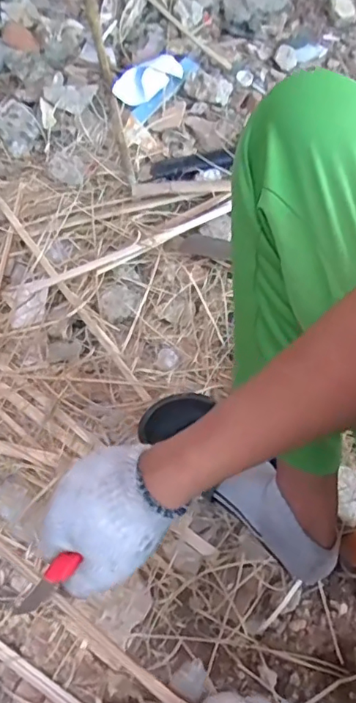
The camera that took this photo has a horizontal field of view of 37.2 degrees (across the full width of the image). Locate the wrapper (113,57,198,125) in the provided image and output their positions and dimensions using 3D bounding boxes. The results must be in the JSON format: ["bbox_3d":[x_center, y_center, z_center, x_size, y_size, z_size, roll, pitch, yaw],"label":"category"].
[{"bbox_3d":[-0.034,-0.529,1.025,0.170,0.045,0.088,-39,69,-13],"label":"wrapper"}]

